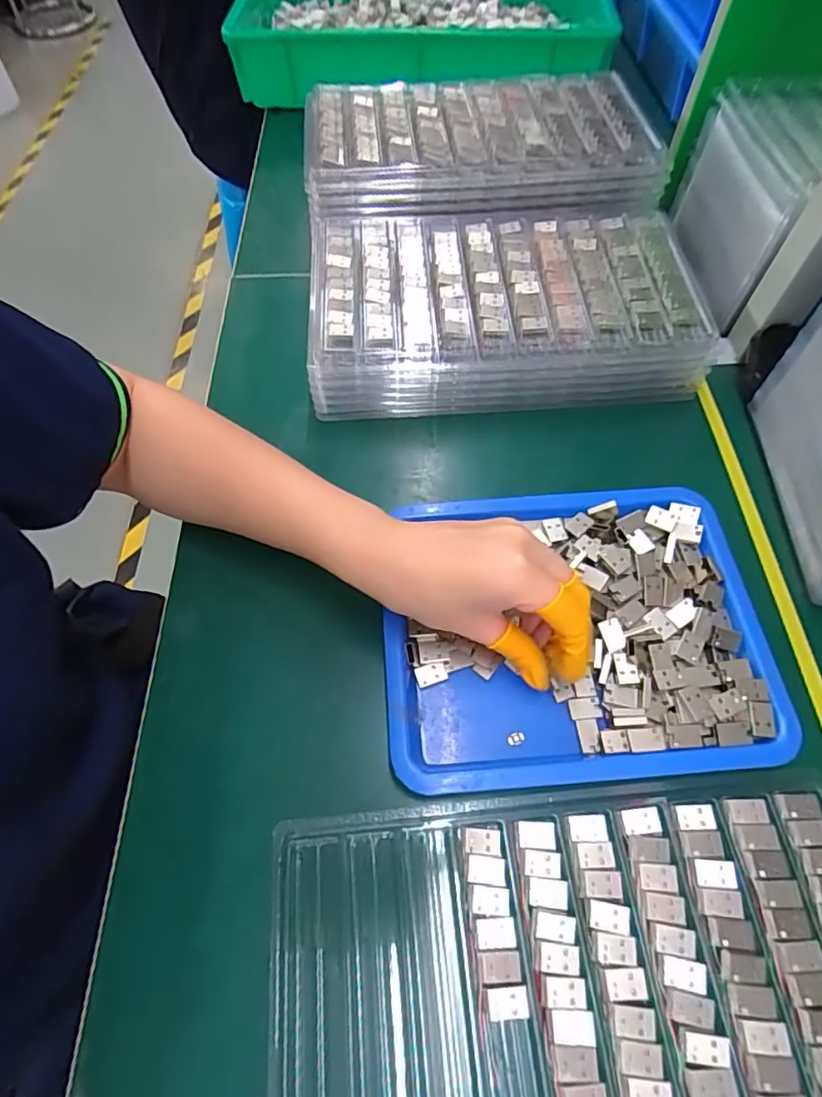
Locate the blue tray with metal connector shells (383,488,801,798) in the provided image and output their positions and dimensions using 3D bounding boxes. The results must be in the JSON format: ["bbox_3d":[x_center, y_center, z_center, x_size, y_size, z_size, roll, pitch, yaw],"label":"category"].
[{"bbox_3d":[0.097,0.047,0.328,0.219,0.024,0.171,-5,60,1],"label":"blue tray with metal connector shells"}]

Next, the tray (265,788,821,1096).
[{"bbox_3d":[0.078,0.203,0.255,0.287,0.012,0.156,-7,60,0],"label":"tray"}]

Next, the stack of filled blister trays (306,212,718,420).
[{"bbox_3d":[0.069,-0.194,0.443,0.288,0.062,0.173,-4,62,-1],"label":"stack of filled blister trays"}]

